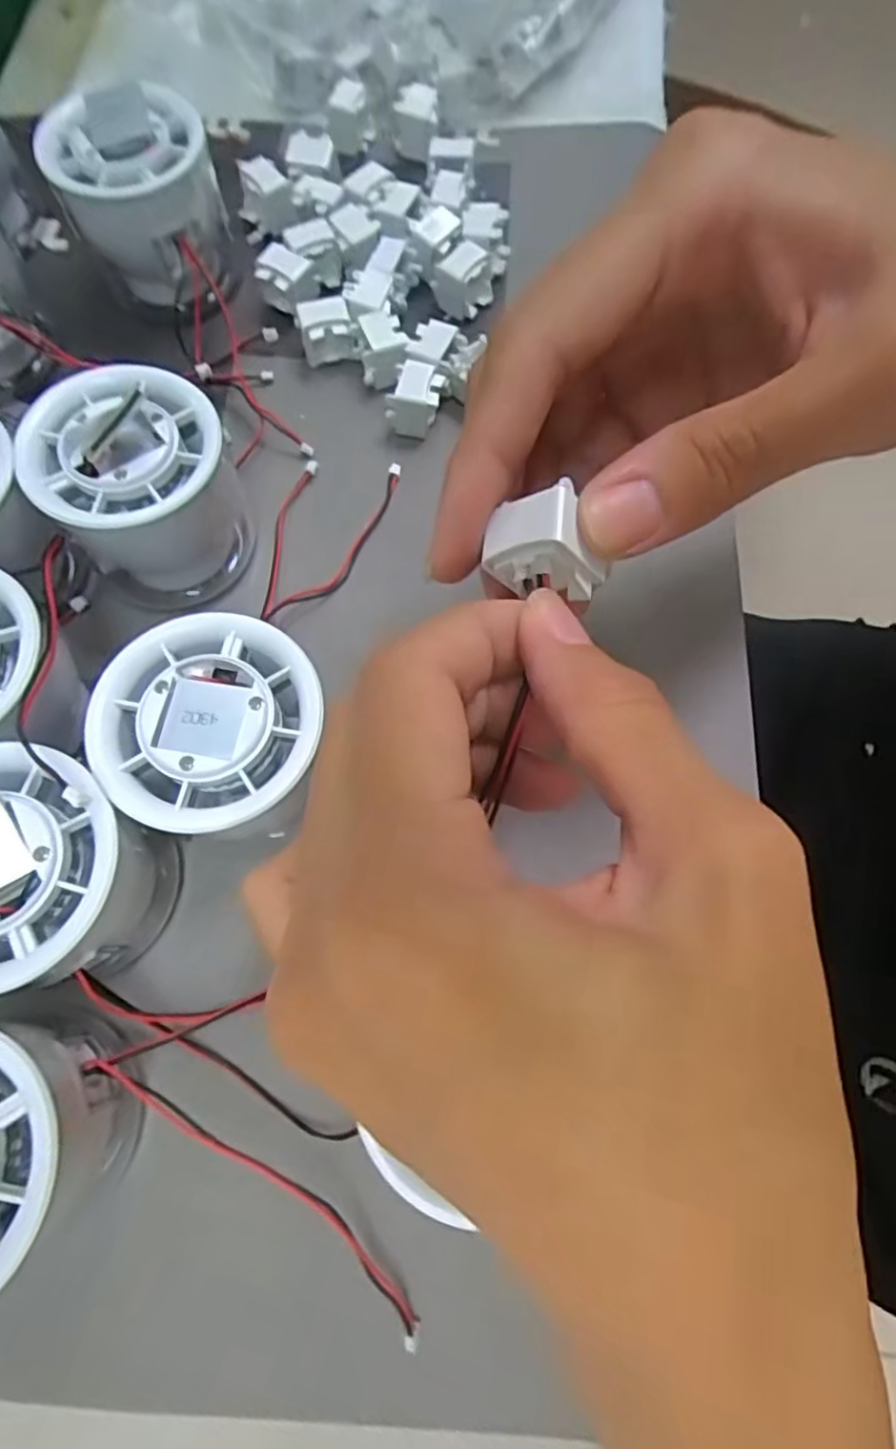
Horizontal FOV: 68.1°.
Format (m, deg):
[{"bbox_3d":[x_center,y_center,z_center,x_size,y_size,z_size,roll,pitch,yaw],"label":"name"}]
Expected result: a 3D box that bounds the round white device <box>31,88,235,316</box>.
[{"bbox_3d":[-0.112,-0.191,0.253,0.055,0.061,0.054,0,71,0],"label":"round white device"}]

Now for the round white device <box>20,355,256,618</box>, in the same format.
[{"bbox_3d":[-0.095,-0.072,0.216,0.055,0.055,0.055,0,71,0],"label":"round white device"}]

